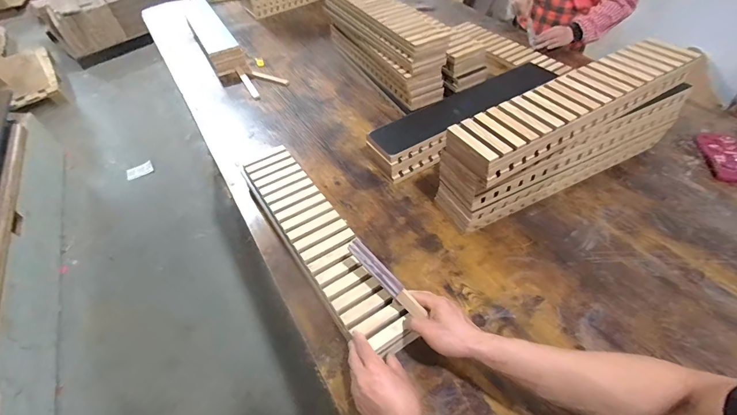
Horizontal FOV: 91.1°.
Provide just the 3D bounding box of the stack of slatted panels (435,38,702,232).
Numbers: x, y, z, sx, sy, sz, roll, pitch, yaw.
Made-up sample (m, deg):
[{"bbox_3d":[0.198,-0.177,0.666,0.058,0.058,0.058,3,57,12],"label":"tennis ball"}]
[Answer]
[{"bbox_3d":[0.412,-0.147,0.776,0.530,0.220,0.123,-23,51,-14],"label":"stack of slatted panels"}]

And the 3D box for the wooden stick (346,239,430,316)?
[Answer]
[{"bbox_3d":[0.026,0.113,0.589,0.022,0.023,0.160,-37,70,-25],"label":"wooden stick"}]

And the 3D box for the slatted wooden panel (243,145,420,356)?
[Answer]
[{"bbox_3d":[-0.111,0.052,0.755,0.125,0.055,0.585,-27,51,-18],"label":"slatted wooden panel"}]

